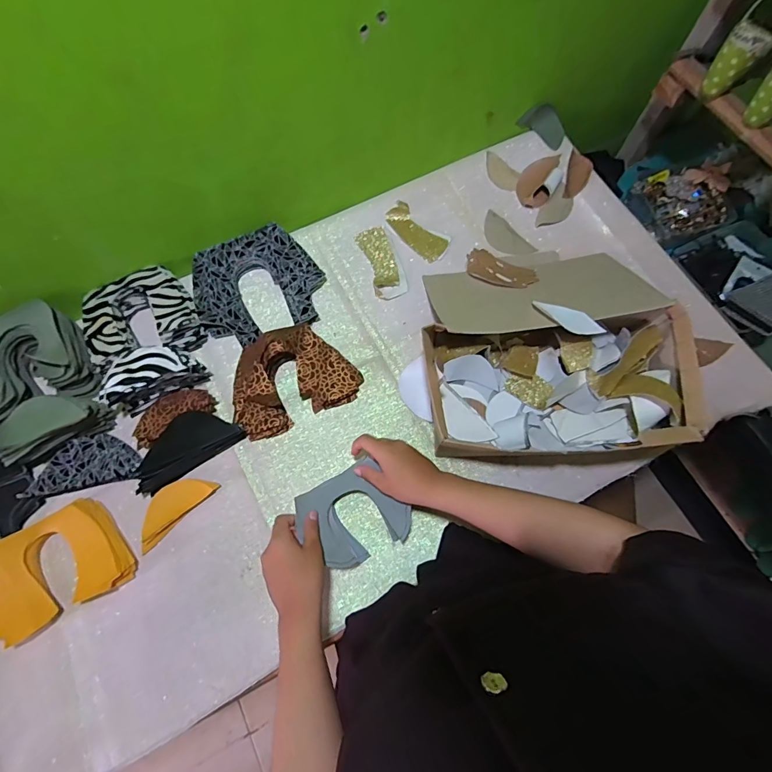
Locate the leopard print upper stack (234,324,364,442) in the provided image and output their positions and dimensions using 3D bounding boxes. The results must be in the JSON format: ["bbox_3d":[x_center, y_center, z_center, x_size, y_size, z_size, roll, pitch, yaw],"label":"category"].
[{"bbox_3d":[-0.141,-0.015,0.610,0.179,0.043,0.135,-25,73,-9],"label":"leopard print upper stack"}]

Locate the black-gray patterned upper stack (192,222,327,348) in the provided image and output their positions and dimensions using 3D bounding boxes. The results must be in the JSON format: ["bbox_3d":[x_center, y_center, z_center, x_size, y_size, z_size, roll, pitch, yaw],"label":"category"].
[{"bbox_3d":[-0.203,-0.161,0.662,0.193,0.037,0.180,-22,72,-8],"label":"black-gray patterned upper stack"}]

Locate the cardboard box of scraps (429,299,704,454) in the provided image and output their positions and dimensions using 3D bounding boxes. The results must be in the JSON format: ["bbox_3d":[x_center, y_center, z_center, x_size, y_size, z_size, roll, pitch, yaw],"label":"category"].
[{"bbox_3d":[0.225,-0.007,0.571,0.338,0.111,0.188,2,70,0],"label":"cardboard box of scraps"}]

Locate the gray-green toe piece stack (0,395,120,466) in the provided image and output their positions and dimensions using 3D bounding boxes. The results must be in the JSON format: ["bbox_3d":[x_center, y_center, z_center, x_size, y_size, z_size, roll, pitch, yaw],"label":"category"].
[{"bbox_3d":[-0.452,0.051,0.553,0.124,0.060,0.058,-30,74,-11],"label":"gray-green toe piece stack"}]

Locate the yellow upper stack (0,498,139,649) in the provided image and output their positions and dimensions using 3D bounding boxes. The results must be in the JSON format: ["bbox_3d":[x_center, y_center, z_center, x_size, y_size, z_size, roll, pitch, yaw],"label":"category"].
[{"bbox_3d":[-0.423,0.230,0.527,0.160,0.026,0.125,-28,73,-10],"label":"yellow upper stack"}]

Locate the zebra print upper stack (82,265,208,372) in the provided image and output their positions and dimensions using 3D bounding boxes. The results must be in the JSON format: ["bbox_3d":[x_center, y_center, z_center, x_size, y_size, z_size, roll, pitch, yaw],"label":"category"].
[{"bbox_3d":[-0.375,-0.101,0.630,0.157,0.048,0.142,-28,73,-10],"label":"zebra print upper stack"}]

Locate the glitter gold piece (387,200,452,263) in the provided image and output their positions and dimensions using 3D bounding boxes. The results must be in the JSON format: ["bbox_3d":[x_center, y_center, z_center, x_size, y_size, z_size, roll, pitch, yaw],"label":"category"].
[{"bbox_3d":[0.053,-0.267,0.705,0.120,0.018,0.059,37,74,11],"label":"glitter gold piece"}]

